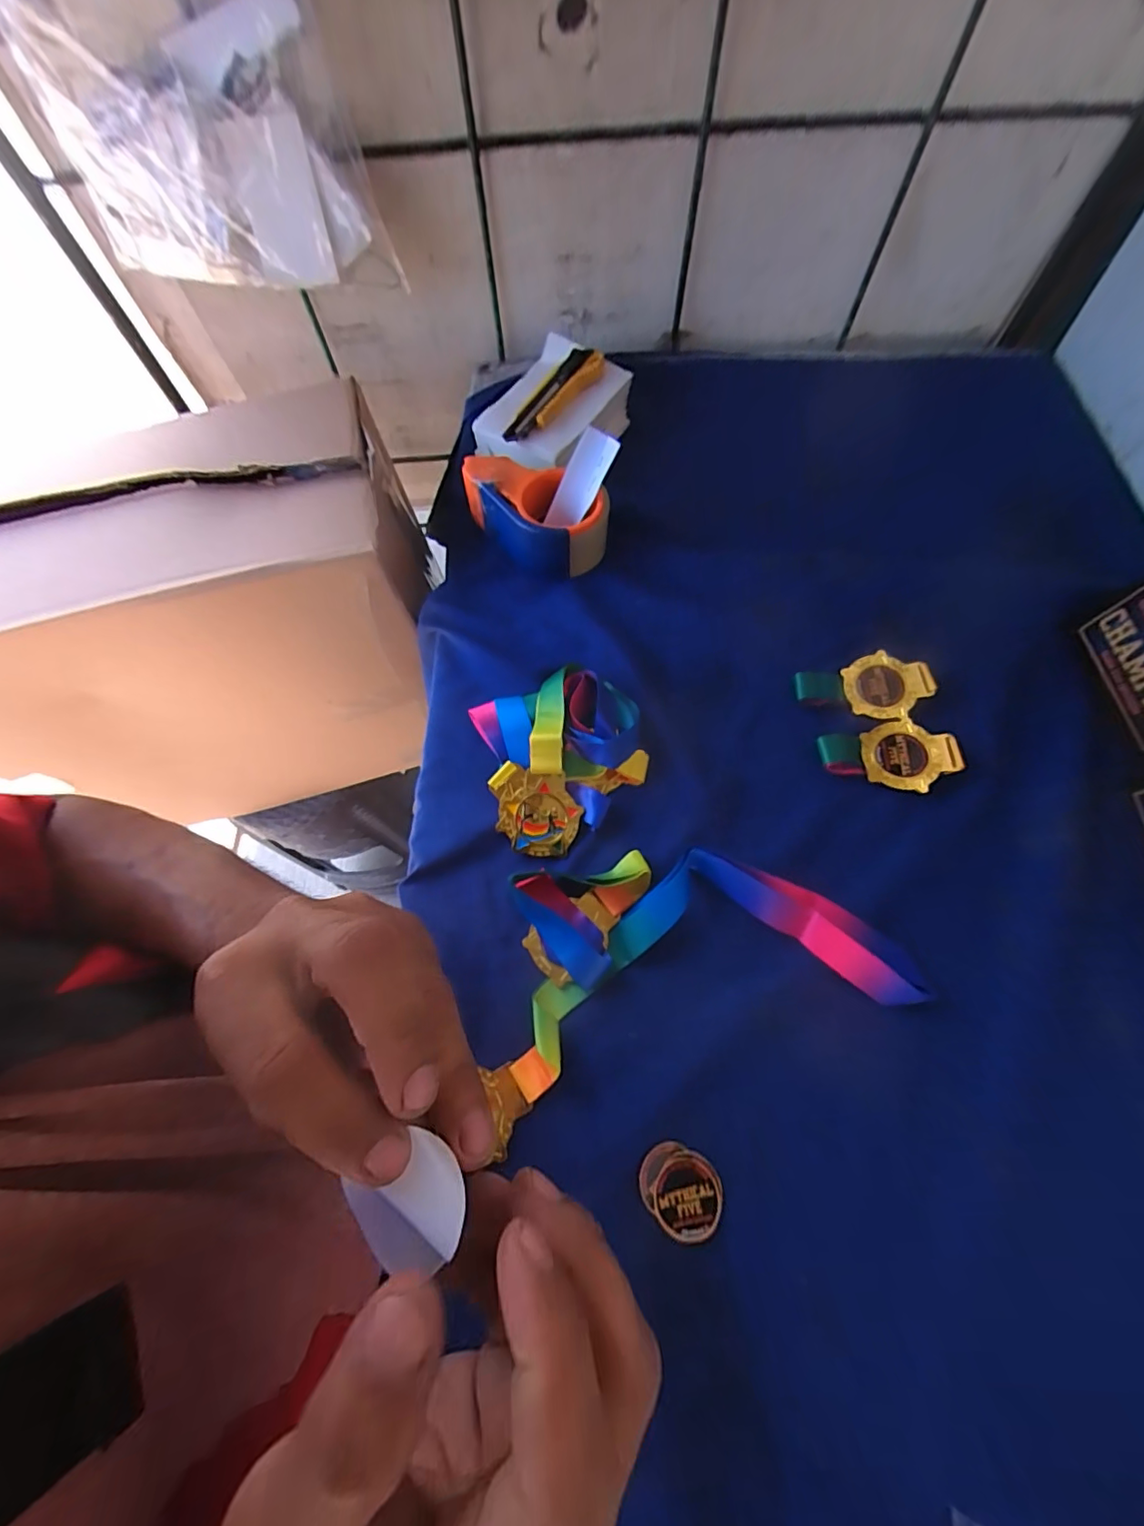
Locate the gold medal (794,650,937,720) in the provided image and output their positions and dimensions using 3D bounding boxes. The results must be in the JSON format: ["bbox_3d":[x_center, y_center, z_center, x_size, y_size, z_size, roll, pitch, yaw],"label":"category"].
[{"bbox_3d":[0.249,-0.062,0.448,0.107,0.011,0.058,-13,66,-2],"label":"gold medal"}]

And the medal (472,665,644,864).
[{"bbox_3d":[-0.006,-0.006,0.431,0.127,0.031,0.141,-14,66,-3],"label":"medal"}]

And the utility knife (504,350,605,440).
[{"bbox_3d":[-0.023,-0.385,0.550,0.033,0.025,0.146,37,72,17],"label":"utility knife"}]

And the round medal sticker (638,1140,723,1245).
[{"bbox_3d":[0.069,0.266,0.329,0.044,0.004,0.052,-41,70,-14],"label":"round medal sticker"}]

